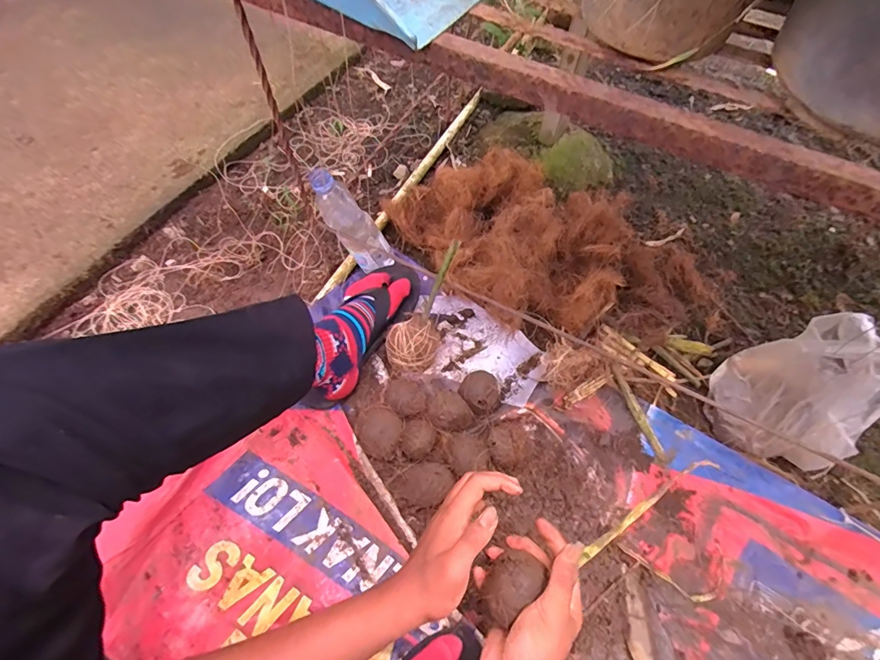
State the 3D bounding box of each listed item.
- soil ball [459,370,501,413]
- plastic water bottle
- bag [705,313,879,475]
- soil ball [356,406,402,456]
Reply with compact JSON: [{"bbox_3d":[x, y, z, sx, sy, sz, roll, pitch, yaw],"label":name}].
[{"bbox_3d":[0.063,0.100,0.699,0.064,0.060,0.068,1,60,-2],"label":"soil ball"},{"bbox_3d":[-0.147,-0.171,0.738,0.058,0.230,0.061,-2,60,23],"label":"plastic water bottle"},{"bbox_3d":[0.497,0.083,0.630,0.098,0.235,0.202,5,62,-1],"label":"bag"},{"bbox_3d":[-0.091,0.153,0.661,0.065,0.064,0.065,1,60,-2],"label":"soil ball"}]

